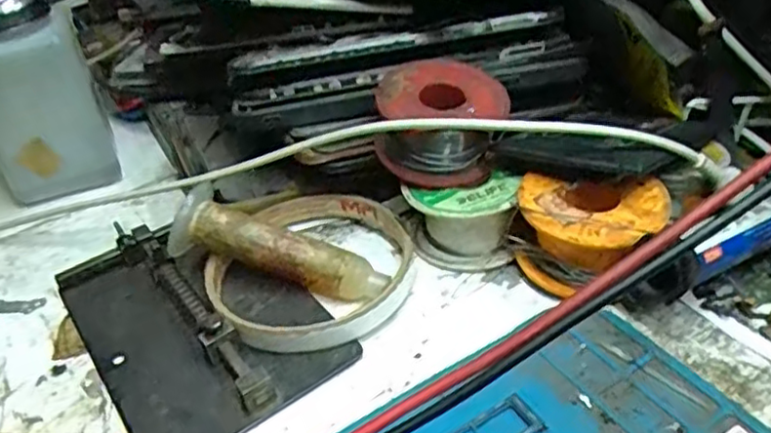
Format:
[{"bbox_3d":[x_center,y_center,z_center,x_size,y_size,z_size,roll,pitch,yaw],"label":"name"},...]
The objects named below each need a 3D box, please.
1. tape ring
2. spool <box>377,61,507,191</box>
[{"bbox_3d":[-0.029,0.020,0.268,0.079,0.015,0.080,-5,37,4],"label":"tape ring"},{"bbox_3d":[0.023,-0.039,0.275,0.051,0.033,0.046,-5,37,4],"label":"spool"}]

